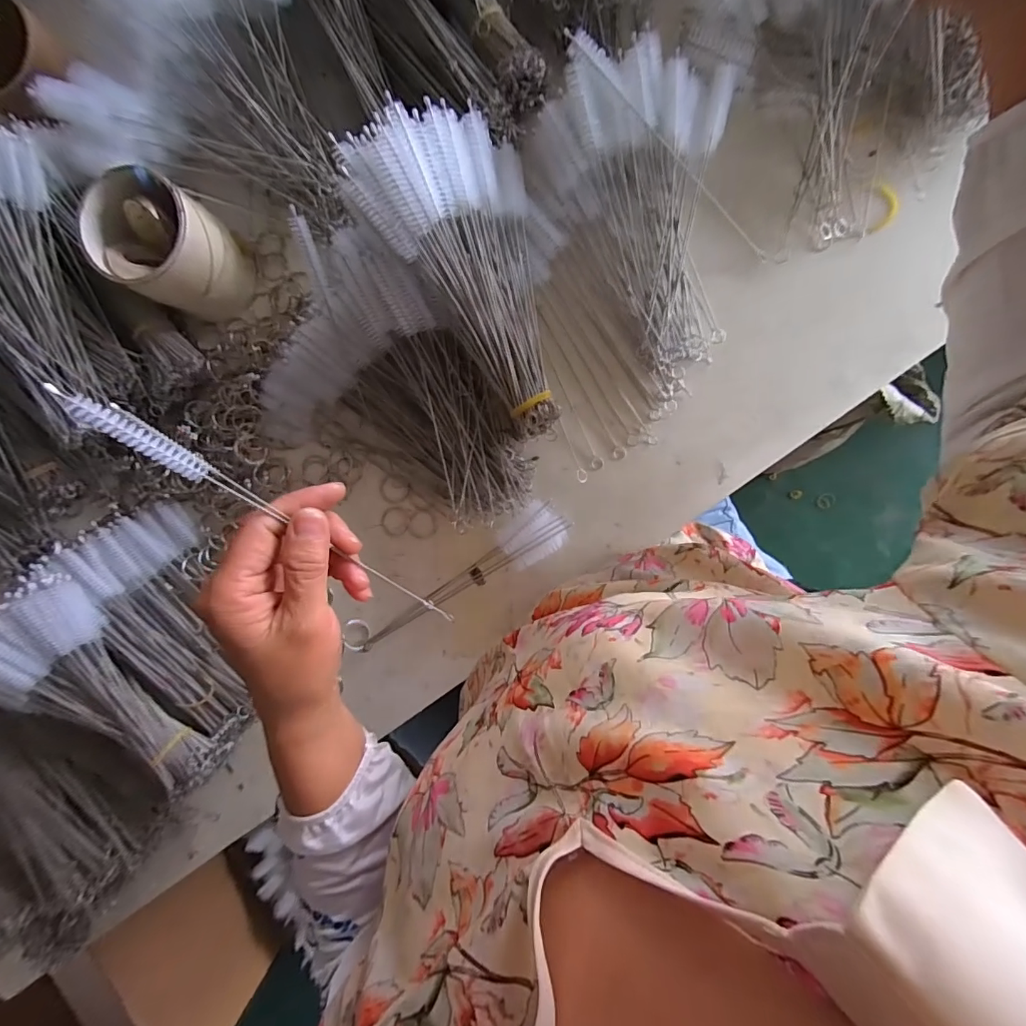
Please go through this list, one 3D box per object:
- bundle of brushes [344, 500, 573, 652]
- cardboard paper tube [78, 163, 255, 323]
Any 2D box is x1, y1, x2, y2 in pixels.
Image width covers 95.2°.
[{"bbox_3d":[-0.044,0.057,0.385,0.201,0.027,0.043,-33,88,7],"label":"bundle of brushes"},{"bbox_3d":[-0.265,-0.205,0.365,0.083,0.078,0.077,0,96,4],"label":"cardboard paper tube"}]

